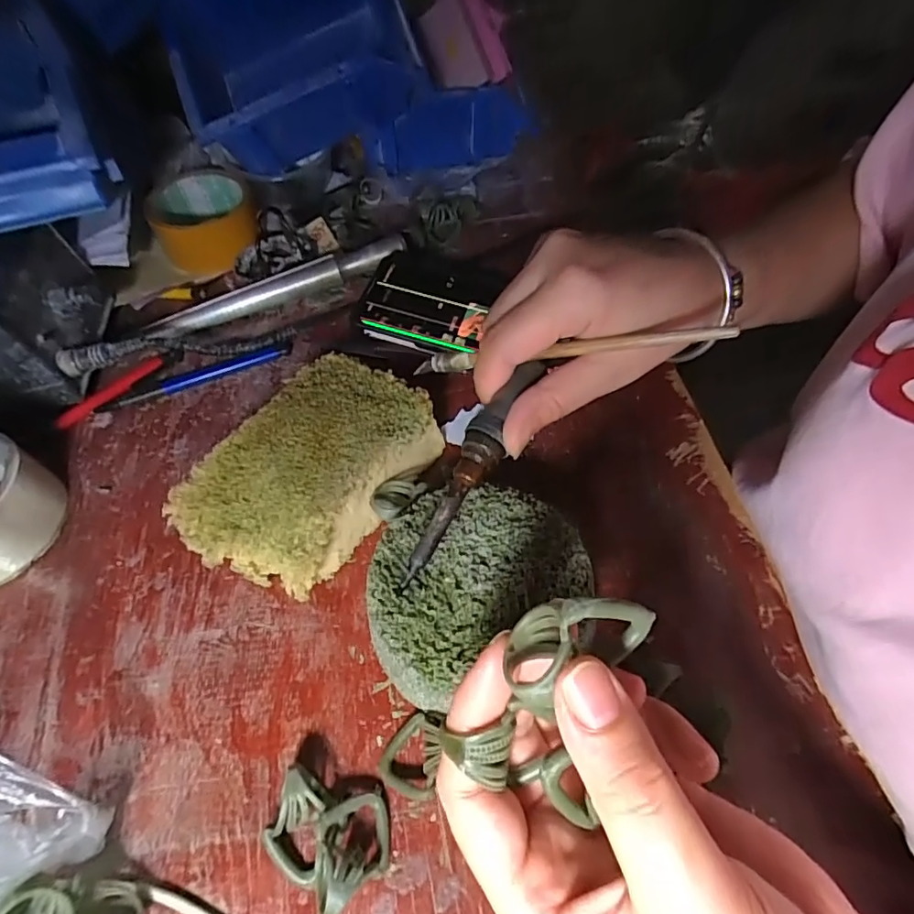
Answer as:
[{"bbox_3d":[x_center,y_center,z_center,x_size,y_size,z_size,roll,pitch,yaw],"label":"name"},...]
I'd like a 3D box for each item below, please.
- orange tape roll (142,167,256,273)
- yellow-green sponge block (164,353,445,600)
[{"bbox_3d":[-0.219,-0.211,0.456,0.086,0.043,0.102,-22,57,-11],"label":"orange tape roll"},{"bbox_3d":[-0.081,0.008,0.301,0.097,0.044,0.140,26,61,20],"label":"yellow-green sponge block"}]

